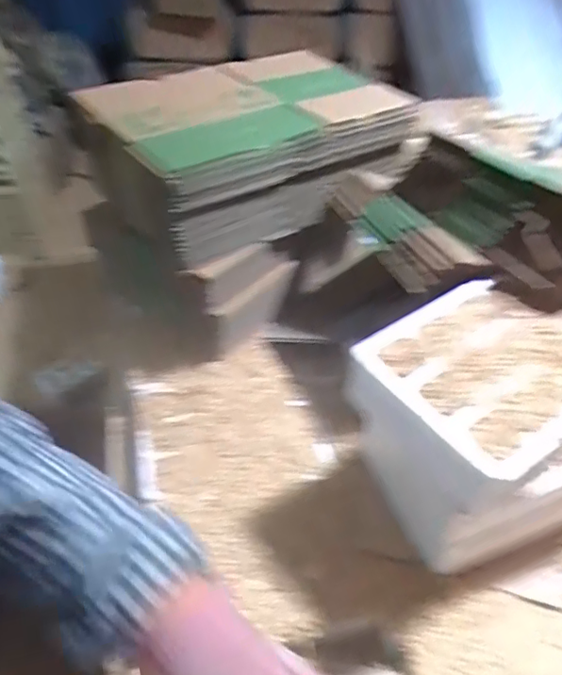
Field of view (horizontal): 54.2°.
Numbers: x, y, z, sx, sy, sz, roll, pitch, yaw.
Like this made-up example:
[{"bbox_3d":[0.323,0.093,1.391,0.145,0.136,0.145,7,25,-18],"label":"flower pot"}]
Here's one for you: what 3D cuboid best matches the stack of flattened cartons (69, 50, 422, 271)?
[{"bbox_3d":[-0.042,-0.310,0.844,0.433,0.166,0.286,-24,50,-28],"label":"stack of flattened cartons"}]

